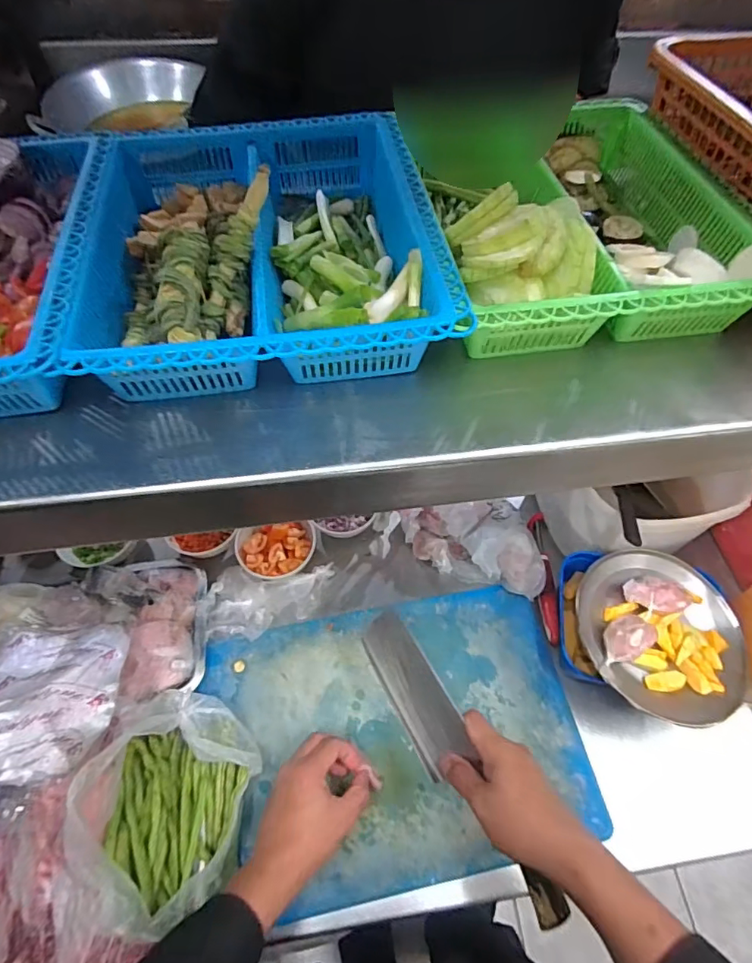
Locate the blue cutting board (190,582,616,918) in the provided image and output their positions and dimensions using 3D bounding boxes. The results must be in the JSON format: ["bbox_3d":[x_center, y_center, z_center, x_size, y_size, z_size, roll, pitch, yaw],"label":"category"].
[{"bbox_3d":[0.028,0.298,0.609,0.429,0.018,0.299,-10,58,-7],"label":"blue cutting board"}]

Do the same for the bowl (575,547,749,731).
[{"bbox_3d":[0.337,0.171,0.599,0.193,0.049,0.188,0,57,-1],"label":"bowl"}]

